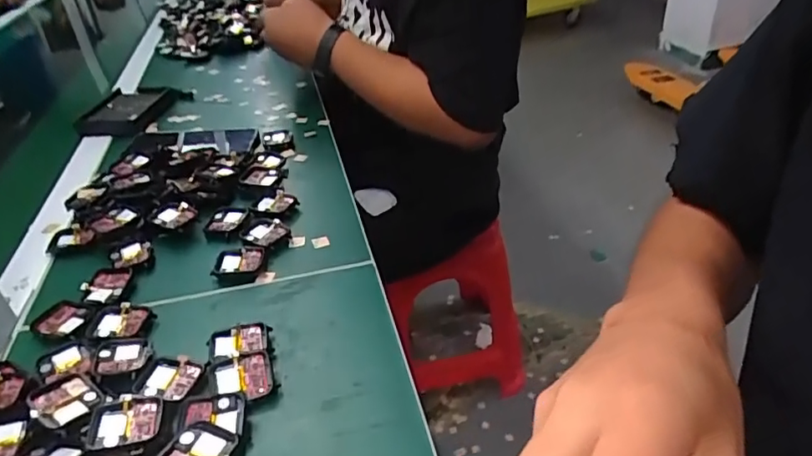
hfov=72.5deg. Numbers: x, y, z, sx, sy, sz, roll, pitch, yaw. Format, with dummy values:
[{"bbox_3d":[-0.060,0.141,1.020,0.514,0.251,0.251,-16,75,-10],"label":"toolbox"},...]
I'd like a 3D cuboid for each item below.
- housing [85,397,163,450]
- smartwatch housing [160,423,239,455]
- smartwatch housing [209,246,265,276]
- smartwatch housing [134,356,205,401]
[{"bbox_3d":[-0.182,0.126,0.355,0.044,0.010,0.033,-8,34,-5],"label":"housing"},{"bbox_3d":[-0.125,0.135,0.331,0.036,0.010,0.039,10,37,21],"label":"smartwatch housing"},{"bbox_3d":[-0.154,0.032,0.508,0.044,0.011,0.043,-5,34,-1],"label":"smartwatch housing"},{"bbox_3d":[-0.166,0.107,0.394,0.040,0.008,0.033,5,35,15],"label":"smartwatch housing"}]

